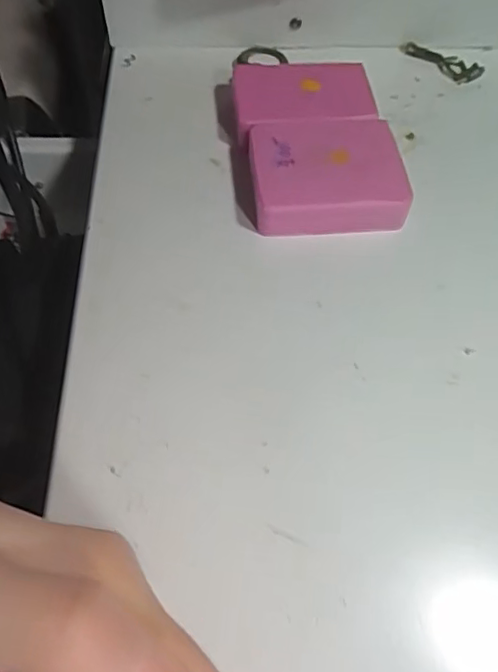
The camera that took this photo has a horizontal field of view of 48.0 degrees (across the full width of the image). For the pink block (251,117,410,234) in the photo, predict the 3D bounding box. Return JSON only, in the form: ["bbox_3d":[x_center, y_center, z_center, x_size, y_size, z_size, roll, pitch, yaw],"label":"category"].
[{"bbox_3d":[0.035,-0.074,0.257,0.067,0.021,0.055,-2,60,-4],"label":"pink block"}]

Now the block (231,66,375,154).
[{"bbox_3d":[0.027,-0.116,0.283,0.068,0.018,0.050,-1,60,-4],"label":"block"}]

